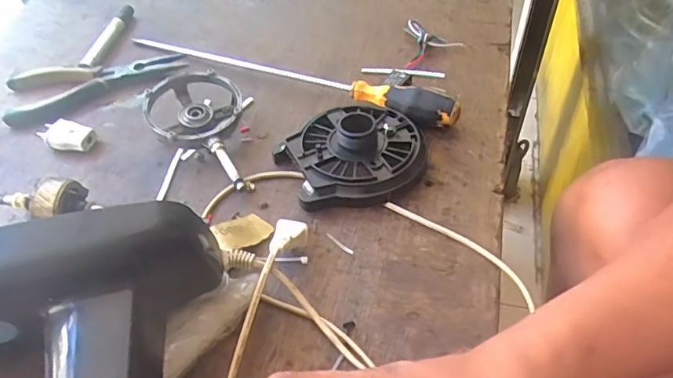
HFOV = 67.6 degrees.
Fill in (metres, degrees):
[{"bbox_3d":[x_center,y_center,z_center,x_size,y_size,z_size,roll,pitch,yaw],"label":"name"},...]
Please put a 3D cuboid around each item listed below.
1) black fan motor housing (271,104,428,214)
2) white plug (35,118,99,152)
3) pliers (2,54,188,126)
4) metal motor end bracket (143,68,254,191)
[{"bbox_3d":[0.013,-0.035,0.442,0.132,0.036,0.112,-6,47,-2],"label":"black fan motor housing"},{"bbox_3d":[-0.260,-0.050,0.483,0.051,0.020,0.029,12,49,15],"label":"white plug"},{"bbox_3d":[-0.259,-0.116,0.545,0.184,0.018,0.085,-16,48,-10],"label":"pliers"},{"bbox_3d":[-0.130,-0.056,0.468,0.096,0.037,0.147,-7,47,-2],"label":"metal motor end bracket"}]

